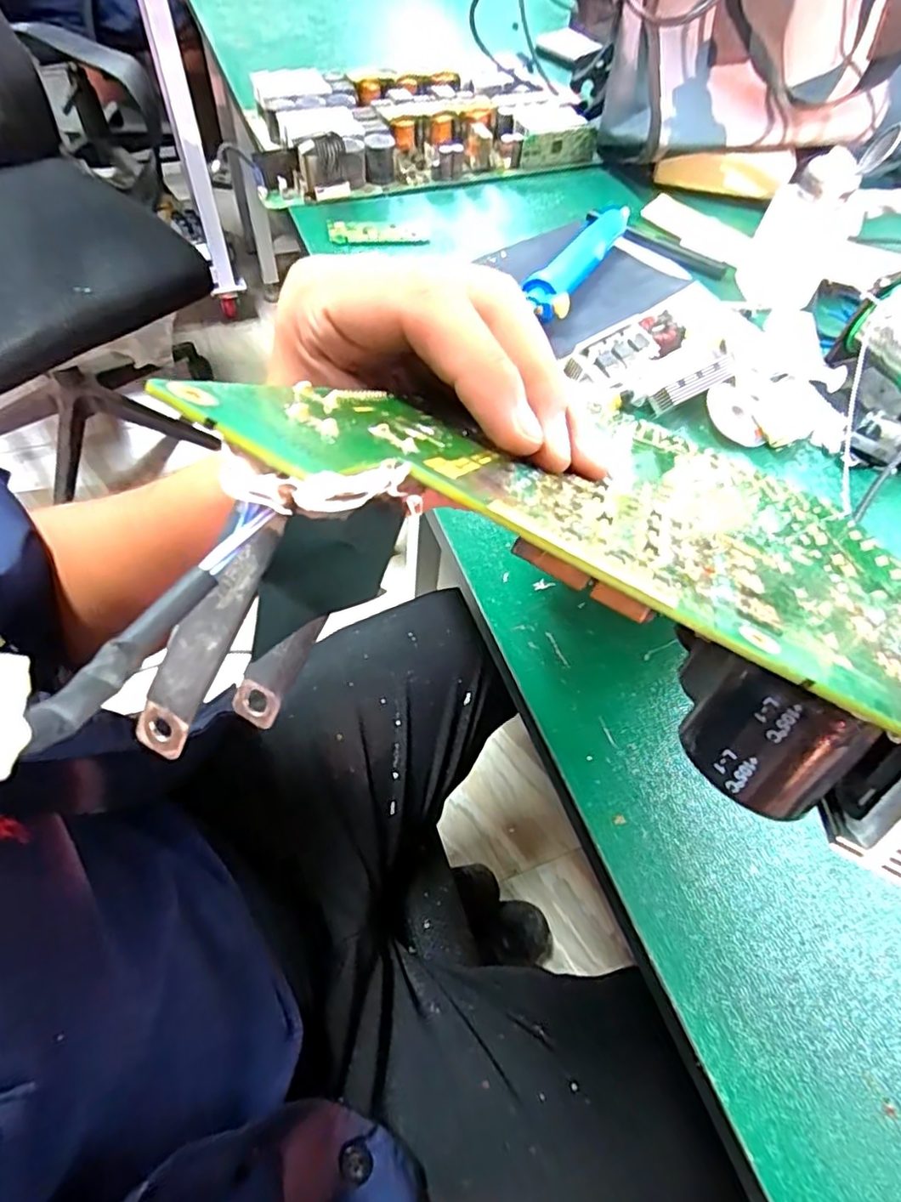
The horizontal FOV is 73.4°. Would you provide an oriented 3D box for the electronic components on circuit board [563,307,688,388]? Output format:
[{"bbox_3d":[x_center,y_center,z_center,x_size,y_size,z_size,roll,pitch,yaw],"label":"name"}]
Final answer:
[{"bbox_3d":[0.138,-0.191,0.456,0.117,0.014,0.037,-34,66,-22],"label":"electronic components on circuit board"}]

